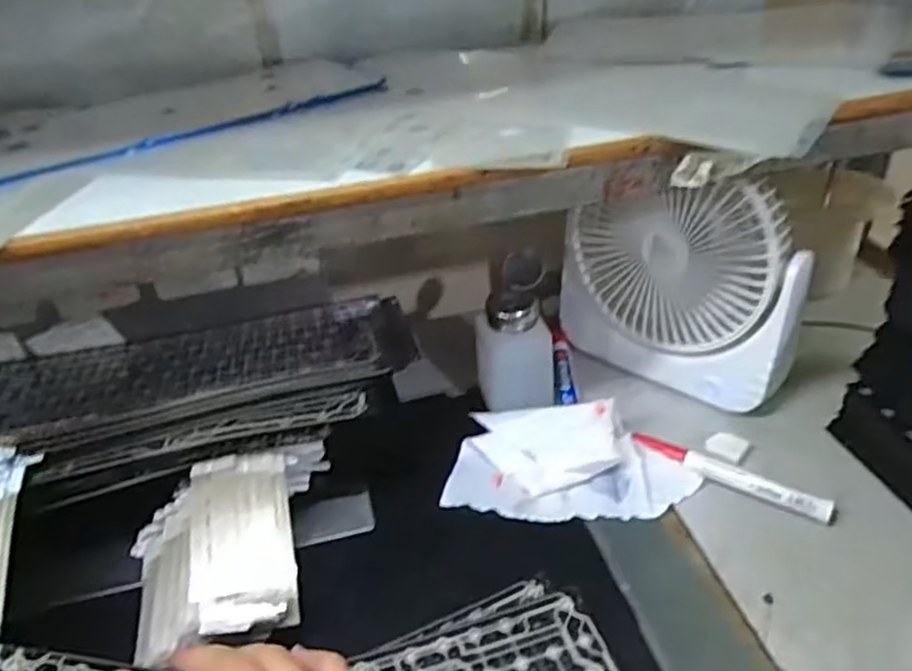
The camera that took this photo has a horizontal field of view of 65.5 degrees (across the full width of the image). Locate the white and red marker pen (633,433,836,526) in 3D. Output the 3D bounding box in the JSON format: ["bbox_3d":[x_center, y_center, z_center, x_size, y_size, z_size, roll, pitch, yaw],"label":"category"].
[{"bbox_3d":[0.193,0.098,0.503,0.137,0.010,0.019,18,40,31],"label":"white and red marker pen"}]

